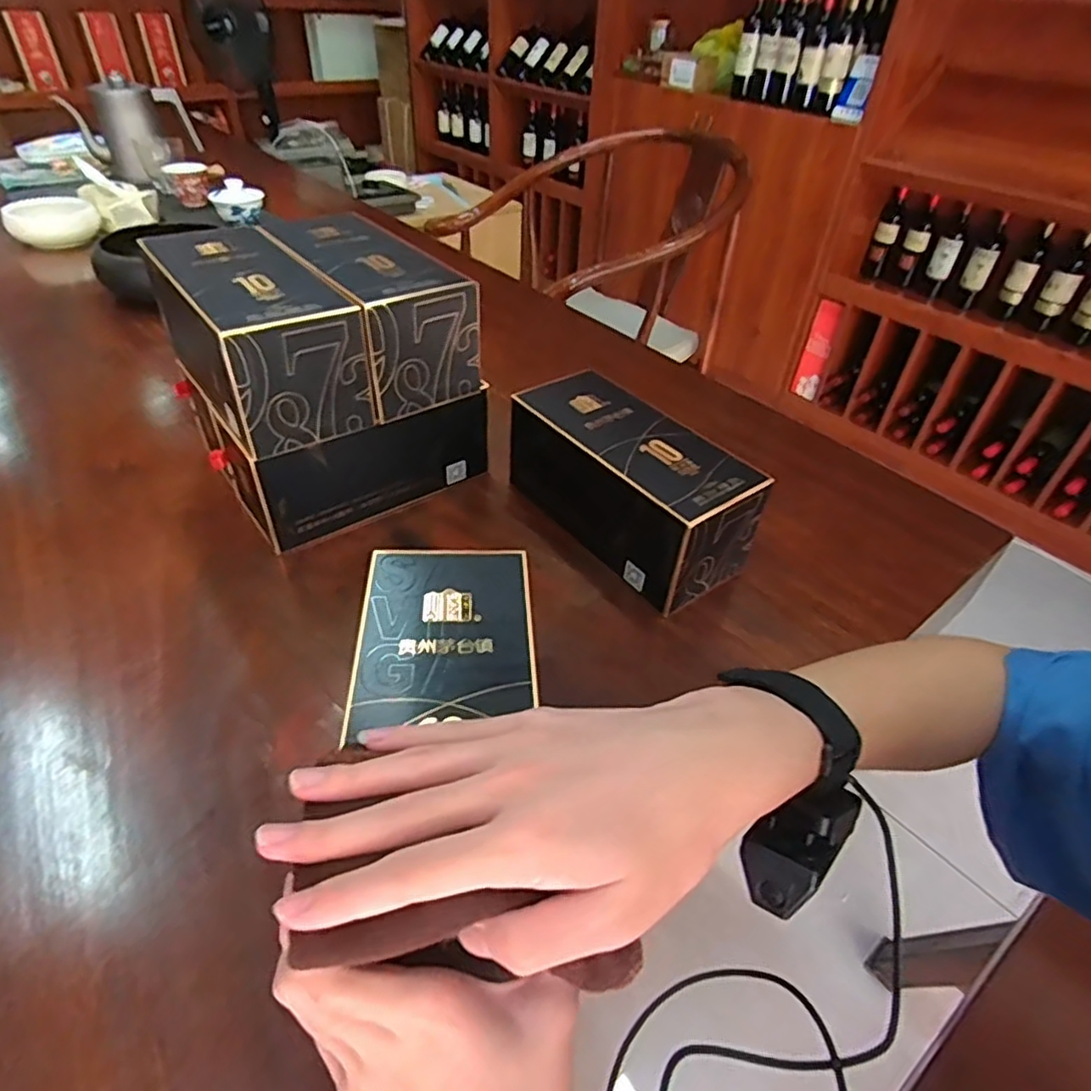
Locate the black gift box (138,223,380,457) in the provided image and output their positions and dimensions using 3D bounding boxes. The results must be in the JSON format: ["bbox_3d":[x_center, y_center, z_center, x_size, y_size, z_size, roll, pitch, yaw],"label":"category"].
[{"bbox_3d":[-0.214,-0.157,0.481,0.094,0.091,0.168,-27,51,-30],"label":"black gift box"}]

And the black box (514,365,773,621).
[{"bbox_3d":[0.067,-0.053,0.526,0.090,0.089,0.197,-26,51,-29],"label":"black box"}]

